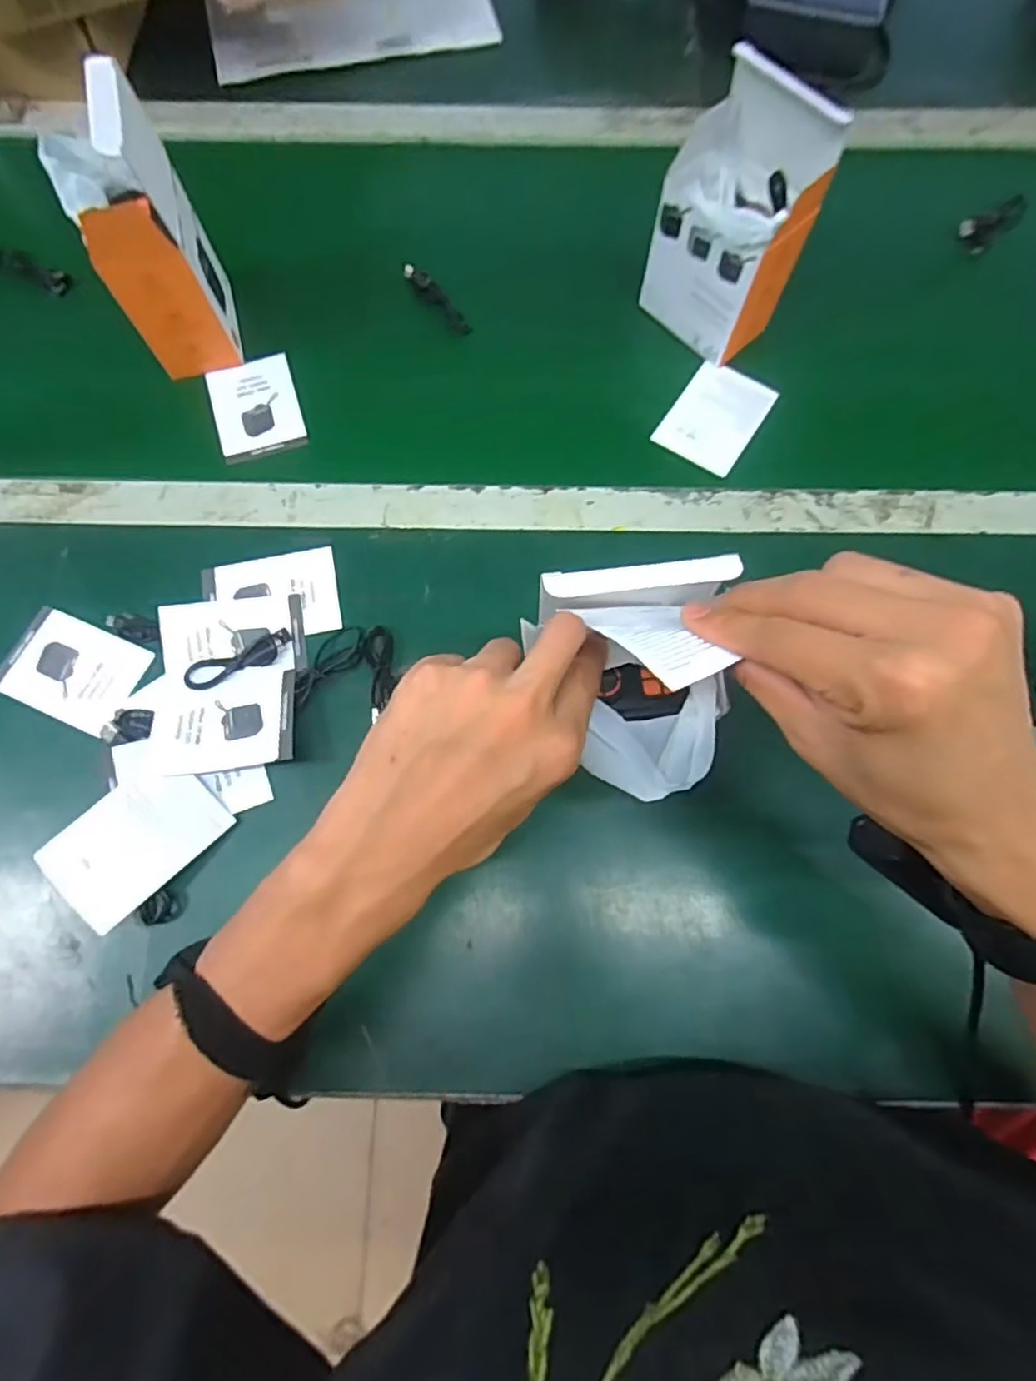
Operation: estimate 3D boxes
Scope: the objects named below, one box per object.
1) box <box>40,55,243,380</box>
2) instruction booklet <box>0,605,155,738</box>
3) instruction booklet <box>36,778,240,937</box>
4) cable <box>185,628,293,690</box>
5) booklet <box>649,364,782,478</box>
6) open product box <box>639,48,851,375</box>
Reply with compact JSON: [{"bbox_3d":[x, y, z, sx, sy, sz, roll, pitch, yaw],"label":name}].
[{"bbox_3d":[-0.283,-0.342,0.491,0.077,0.170,0.099,-21,73,-5],"label":"box"},{"bbox_3d":[-0.328,-0.015,0.471,0.102,0.007,0.070,22,71,8],"label":"instruction booklet"},{"bbox_3d":[-0.249,0.096,0.419,0.068,0.005,0.099,44,68,4],"label":"instruction booklet"},{"bbox_3d":[-0.203,-0.022,0.466,0.077,0.004,0.023,-23,73,-6],"label":"cable"},{"bbox_3d":[0.170,-0.236,0.552,0.073,0.005,0.098,32,80,13],"label":"booklet"},{"bbox_3d":[0.168,-0.364,0.499,0.068,0.169,0.114,-43,76,-12],"label":"open product box"}]

